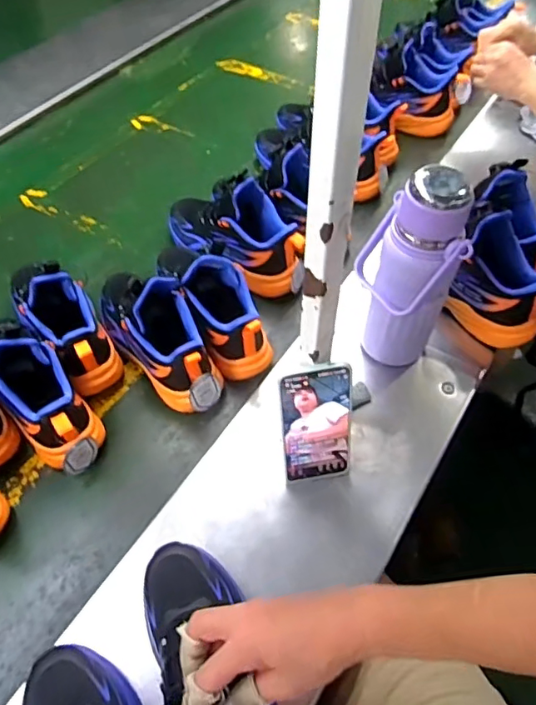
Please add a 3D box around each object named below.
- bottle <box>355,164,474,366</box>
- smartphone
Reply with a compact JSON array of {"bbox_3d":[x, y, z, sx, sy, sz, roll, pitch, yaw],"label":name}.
[{"bbox_3d":[0.163,-0.084,0.630,0.075,0.256,0.105,-31,57,-19],"label":"bottle"},{"bbox_3d":[0.053,0.083,0.578,0.076,0.165,0.008,-12,37,-4],"label":"smartphone"}]

